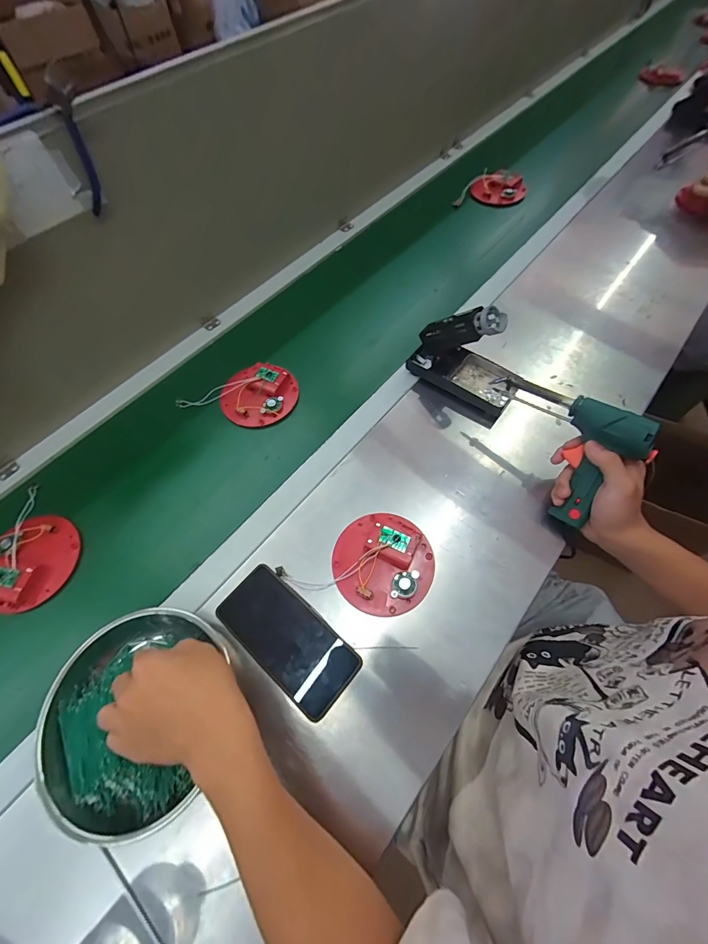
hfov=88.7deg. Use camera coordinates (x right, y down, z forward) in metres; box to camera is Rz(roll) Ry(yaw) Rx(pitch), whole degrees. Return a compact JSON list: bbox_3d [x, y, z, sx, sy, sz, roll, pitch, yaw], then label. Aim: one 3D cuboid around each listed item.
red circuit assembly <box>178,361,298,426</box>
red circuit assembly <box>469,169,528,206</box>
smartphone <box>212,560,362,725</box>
[{"bbox_3d":[-0.177,-0.131,0.578,0.166,0.024,0.111,19,65,12],"label":"red circuit assembly"},{"bbox_3d":[0.333,-0.641,0.824,0.112,0.031,0.089,-4,62,0],"label":"red circuit assembly"},{"bbox_3d":[-0.074,0.183,0.405,0.162,0.017,0.078,36,69,19],"label":"smartphone"}]

